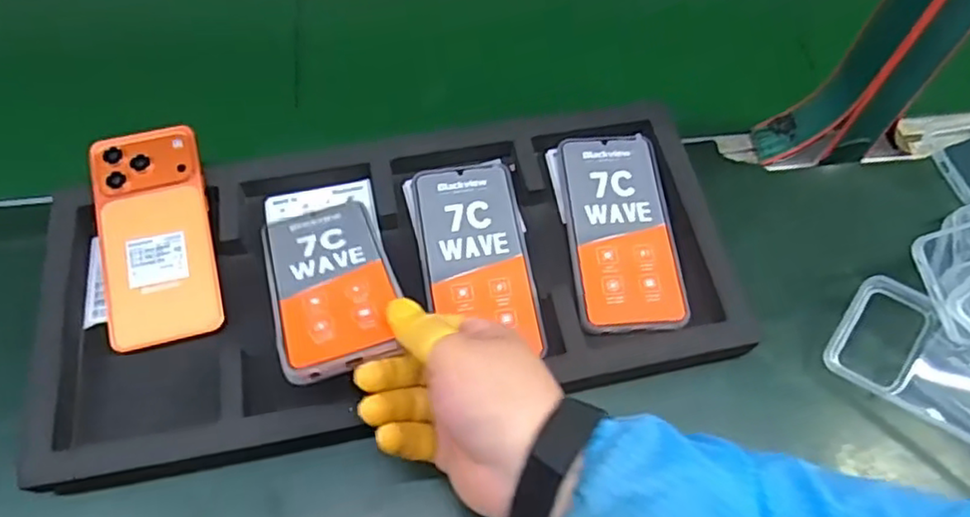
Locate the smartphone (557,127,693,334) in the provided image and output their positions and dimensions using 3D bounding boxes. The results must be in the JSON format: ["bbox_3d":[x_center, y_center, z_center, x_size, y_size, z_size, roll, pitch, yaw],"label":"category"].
[{"bbox_3d":[0.104,-0.023,0.503,0.077,0.014,0.165,-2,61,-3],"label":"smartphone"}]

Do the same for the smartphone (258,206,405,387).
[{"bbox_3d":[-0.105,0.014,0.442,0.080,0.008,0.168,-14,40,-10],"label":"smartphone"}]

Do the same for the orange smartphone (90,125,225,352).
[{"bbox_3d":[-0.237,-0.018,0.473,0.075,0.007,0.162,-12,74,-10],"label":"orange smartphone"}]

